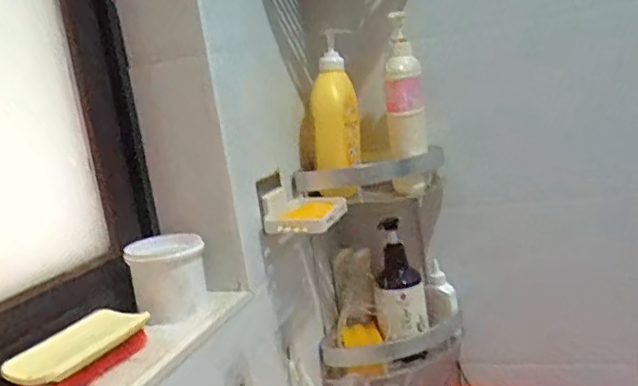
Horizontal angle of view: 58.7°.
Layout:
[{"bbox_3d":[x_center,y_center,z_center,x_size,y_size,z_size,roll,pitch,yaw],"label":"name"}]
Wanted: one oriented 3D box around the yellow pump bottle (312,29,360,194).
[{"bbox_3d":[0.020,-0.126,0.888,0.085,0.235,0.080,-7,10,0],"label":"yellow pump bottle"}]

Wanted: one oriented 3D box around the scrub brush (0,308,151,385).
[{"bbox_3d":[-0.223,0.149,0.538,0.062,0.033,0.133,-4,11,20],"label":"scrub brush"}]

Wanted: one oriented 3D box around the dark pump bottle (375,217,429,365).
[{"bbox_3d":[0.131,0.163,0.942,0.076,0.231,0.072,-8,10,-5],"label":"dark pump bottle"}]

